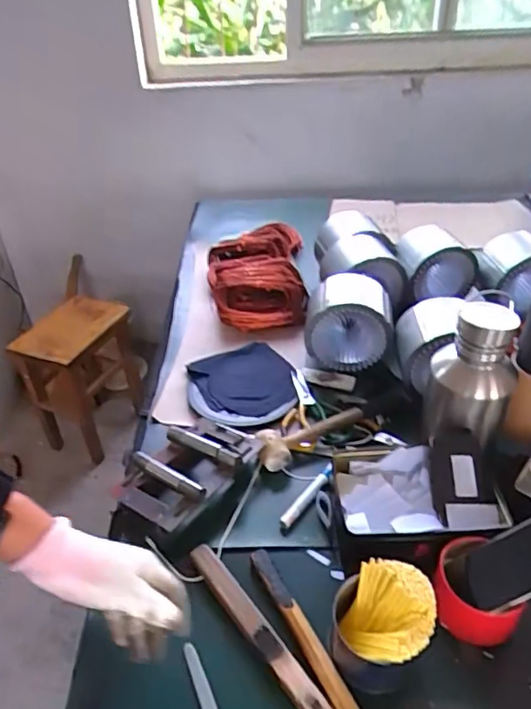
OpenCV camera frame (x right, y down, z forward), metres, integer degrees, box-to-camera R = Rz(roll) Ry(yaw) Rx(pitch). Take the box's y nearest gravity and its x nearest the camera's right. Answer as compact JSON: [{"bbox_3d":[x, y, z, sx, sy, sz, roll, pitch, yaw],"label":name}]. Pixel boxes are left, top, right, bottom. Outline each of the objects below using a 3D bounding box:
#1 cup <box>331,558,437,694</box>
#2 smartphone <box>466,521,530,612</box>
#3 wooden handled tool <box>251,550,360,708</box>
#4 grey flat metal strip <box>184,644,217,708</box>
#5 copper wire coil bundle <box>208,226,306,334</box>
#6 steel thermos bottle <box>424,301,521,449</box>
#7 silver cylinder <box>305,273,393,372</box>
[{"bbox_3d":[0.126,0.297,0.615,0.099,0.098,0.101,-1,37,1],"label":"cup"},{"bbox_3d":[0.294,0.238,0.640,0.130,0.009,0.076,-33,31,15],"label":"smartphone"},{"bbox_3d":[0.051,0.331,0.639,0.023,0.014,0.259,-19,40,-21],"label":"wooden handled tool"},{"bbox_3d":[-0.063,0.374,0.599,0.016,0.006,0.128,-17,40,-19],"label":"grey flat metal strip"},{"bbox_3d":[-0.023,-0.191,1.277,0.218,0.068,0.389,-2,37,1],"label":"copper wire coil bundle"},{"bbox_3d":[0.296,0.033,0.802,0.112,0.199,0.100,12,39,18],"label":"steel thermos bottle"},{"bbox_3d":[0.152,-0.057,1.027,0.153,0.140,0.112,5,38,9],"label":"silver cylinder"}]

